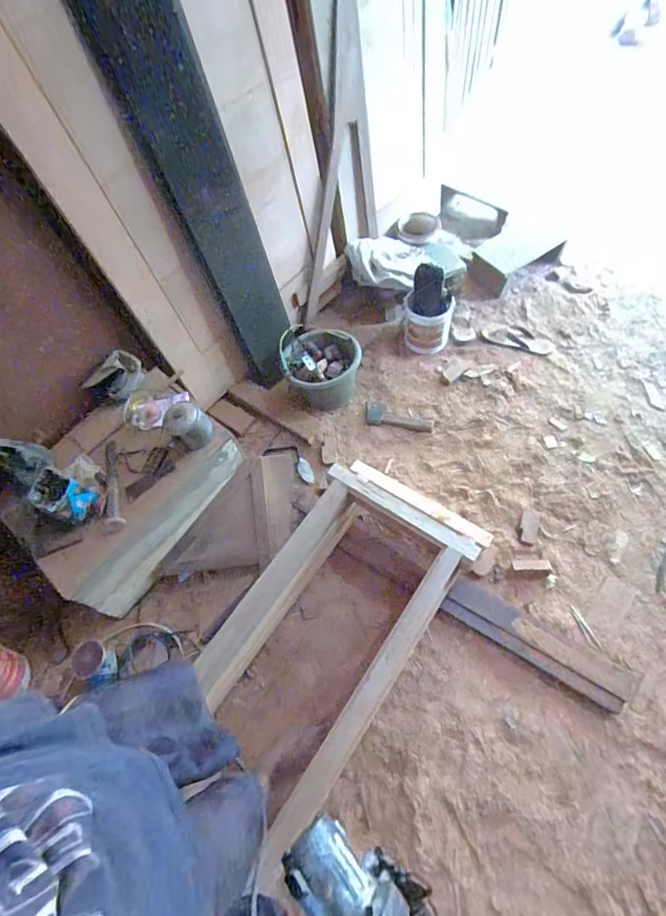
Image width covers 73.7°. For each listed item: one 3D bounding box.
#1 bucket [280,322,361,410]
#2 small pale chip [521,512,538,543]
[{"bbox_3d":[-0.046,-0.353,1.752,0.313,0.188,0.272,4,58,6],"label":"bucket"},{"bbox_3d":[0.652,0.227,1.472,0.053,0.009,0.116,13,60,10],"label":"small pale chip"}]

